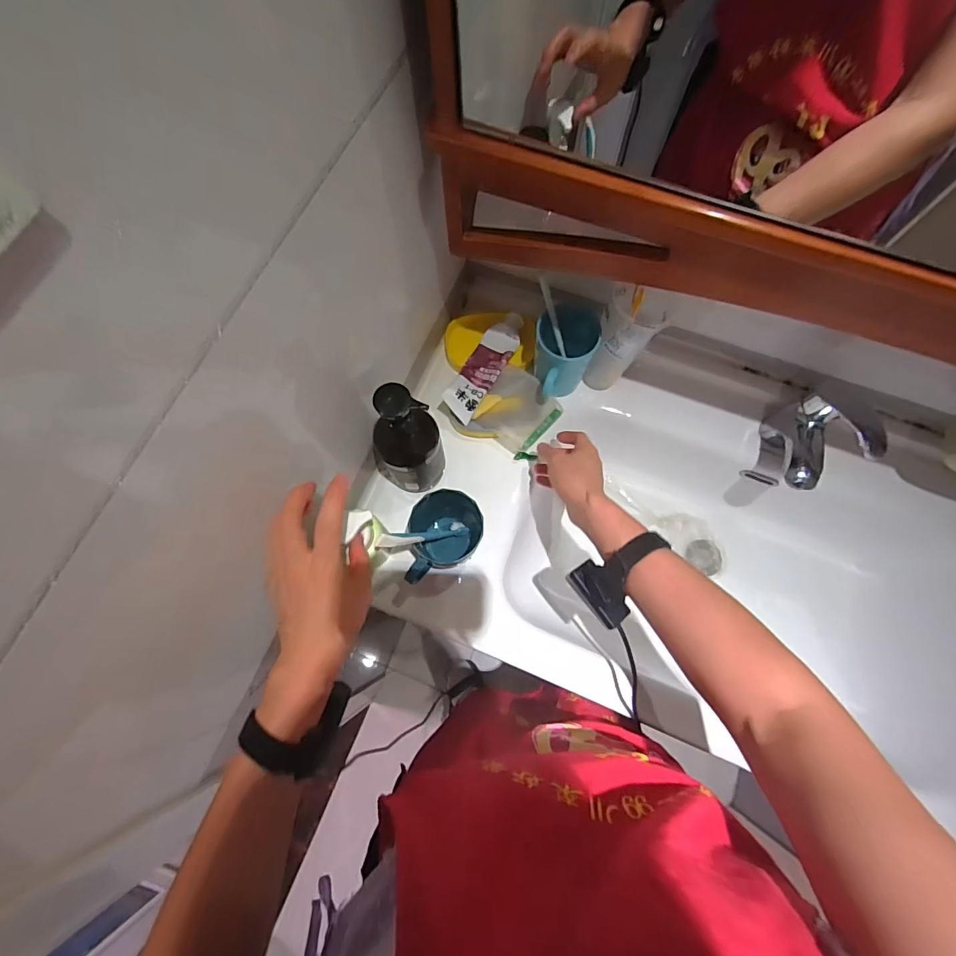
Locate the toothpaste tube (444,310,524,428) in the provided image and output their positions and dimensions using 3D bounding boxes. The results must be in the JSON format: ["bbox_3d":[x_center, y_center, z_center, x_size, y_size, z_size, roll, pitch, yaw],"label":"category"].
[{"bbox_3d":[0.012,-0.166,0.638,0.057,0.045,0.190,28,75,9],"label":"toothpaste tube"}]

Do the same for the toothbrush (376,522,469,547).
[{"bbox_3d":[-0.057,0.066,0.518,0.015,0.186,0.018,-38,74,17],"label":"toothbrush"}]

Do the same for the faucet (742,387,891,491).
[{"bbox_3d":[0.431,-0.039,0.581,0.075,0.151,0.134,18,73,6],"label":"faucet"}]

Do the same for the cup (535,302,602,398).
[{"bbox_3d":[0.115,-0.159,0.601,0.088,0.106,0.106,16,73,6],"label":"cup"}]

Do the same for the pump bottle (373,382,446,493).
[{"bbox_3d":[-0.083,-0.038,0.548,0.095,0.156,0.075,34,76,11],"label":"pump bottle"}]

